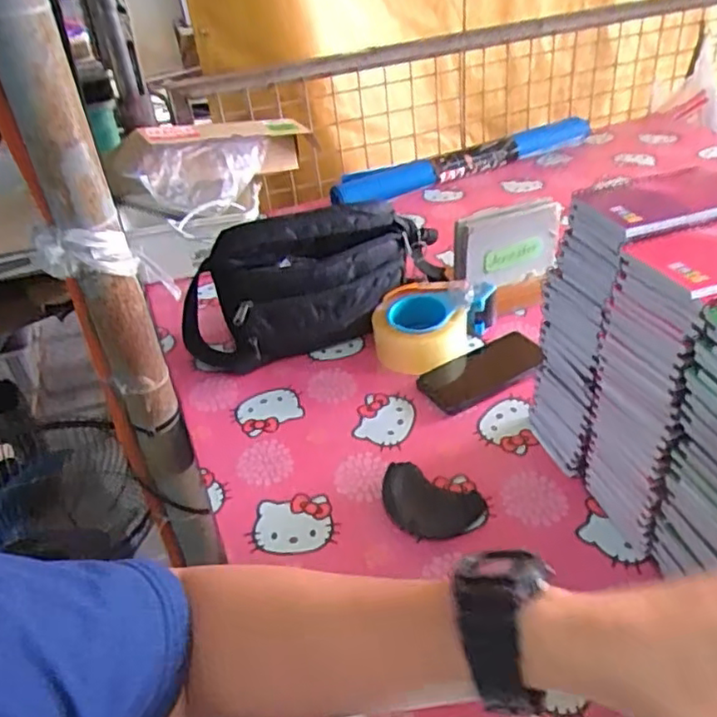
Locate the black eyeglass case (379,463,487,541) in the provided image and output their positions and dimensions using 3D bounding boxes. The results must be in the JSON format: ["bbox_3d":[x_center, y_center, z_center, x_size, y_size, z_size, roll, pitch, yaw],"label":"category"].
[{"bbox_3d":[0.068,0.148,0.644,0.103,0.028,0.072,18,44,30],"label":"black eyeglass case"}]

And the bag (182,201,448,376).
[{"bbox_3d":[-0.053,-0.097,0.853,0.363,0.175,0.091,-14,37,-9],"label":"bag"}]

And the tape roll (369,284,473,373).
[{"bbox_3d":[0.083,-0.040,0.852,0.123,0.071,0.125,-5,37,4],"label":"tape roll"}]

